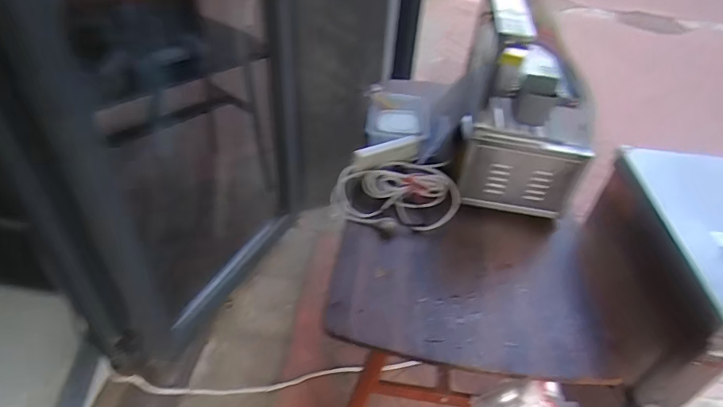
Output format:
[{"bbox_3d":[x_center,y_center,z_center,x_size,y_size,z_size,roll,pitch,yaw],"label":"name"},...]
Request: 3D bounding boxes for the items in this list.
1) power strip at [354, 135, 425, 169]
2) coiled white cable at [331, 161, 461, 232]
[{"bbox_3d":[0.073,-0.138,1.218,0.203,0.063,0.041,-18,45,-26],"label":"power strip"},{"bbox_3d":[0.095,-0.028,1.173,0.333,0.082,0.230,2,40,-4],"label":"coiled white cable"}]

